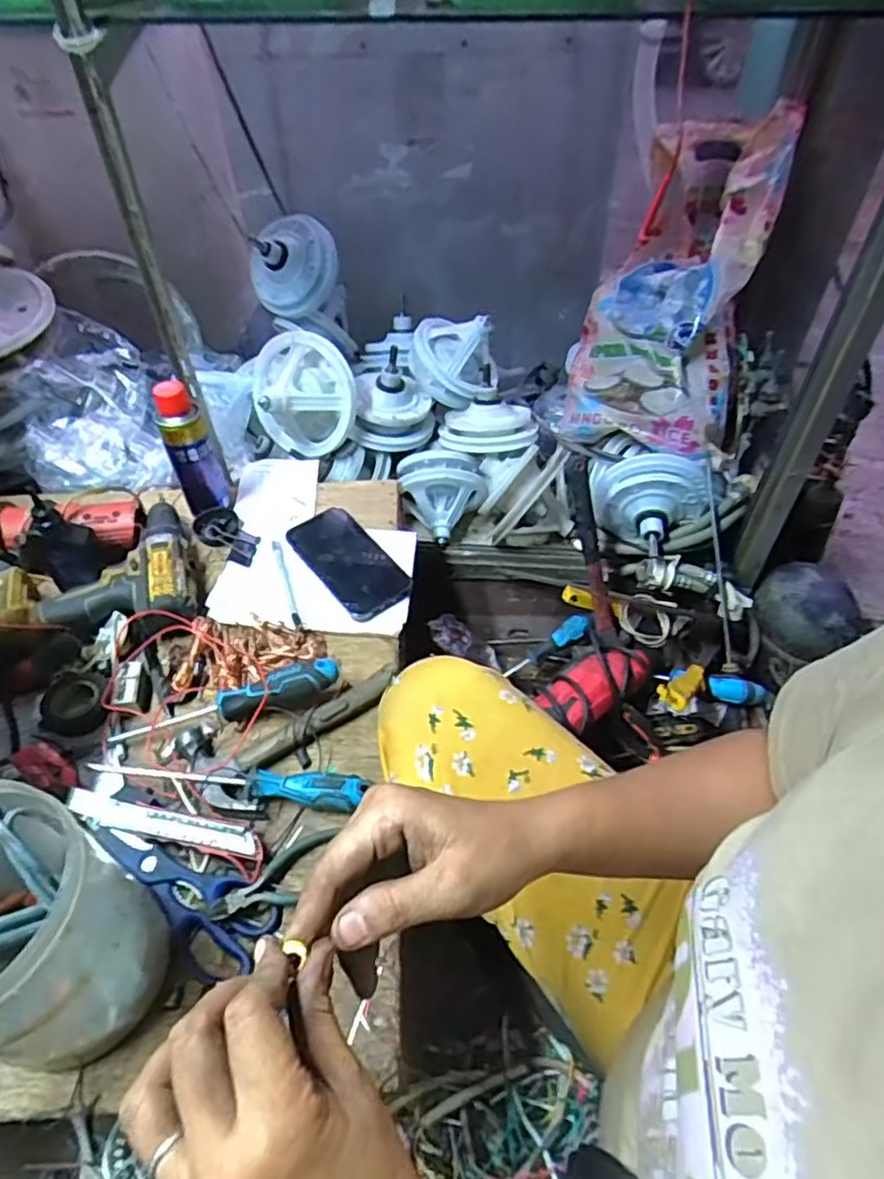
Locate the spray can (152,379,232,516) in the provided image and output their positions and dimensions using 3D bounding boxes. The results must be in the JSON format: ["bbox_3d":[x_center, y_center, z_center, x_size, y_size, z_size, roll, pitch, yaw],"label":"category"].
[{"bbox_3d":[-0.295,-0.165,0.781,0.051,0.150,0.045,-19,51,-16],"label":"spray can"}]

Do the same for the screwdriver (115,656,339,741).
[{"bbox_3d":[-0.200,0.106,0.622,0.211,0.033,0.028,-18,49,4],"label":"screwdriver"}]

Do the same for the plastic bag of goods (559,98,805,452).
[{"bbox_3d":[0.312,-0.406,0.897,0.209,0.169,0.411,18,87,16],"label":"plastic bag of goods"}]

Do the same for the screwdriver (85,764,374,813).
[{"bbox_3d":[-0.183,0.166,0.575,0.235,0.023,0.027,4,49,4],"label":"screwdriver"}]

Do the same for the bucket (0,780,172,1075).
[{"bbox_3d":[-0.274,0.221,0.430,0.133,0.165,0.131,0,48,0],"label":"bucket"}]

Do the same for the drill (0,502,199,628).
[{"bbox_3d":[-0.366,-0.024,0.720,0.185,0.057,0.190,-13,50,-10],"label":"drill"}]

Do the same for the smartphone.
[{"bbox_3d":[-0.106,-0.034,0.756,0.082,0.016,0.165,-30,55,-23],"label":"smartphone"}]

